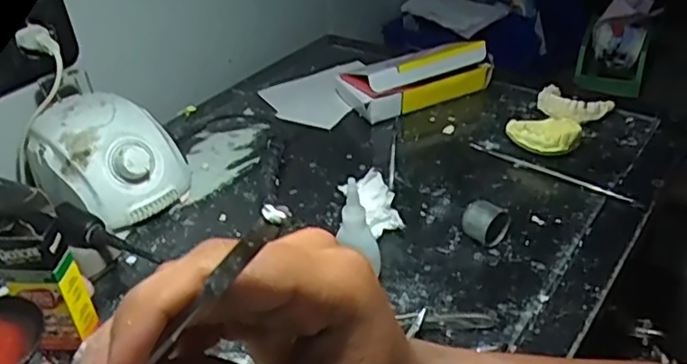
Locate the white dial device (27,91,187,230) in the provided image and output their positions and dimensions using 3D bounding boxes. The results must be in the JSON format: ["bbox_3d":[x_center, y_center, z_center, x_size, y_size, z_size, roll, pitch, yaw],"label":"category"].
[{"bbox_3d":[-0.215,-0.020,0.559,0.132,0.080,0.103,22,42,31],"label":"white dial device"}]

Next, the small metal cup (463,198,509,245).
[{"bbox_3d":[0.114,0.032,0.492,0.029,0.030,0.030,-30,43,-33],"label":"small metal cup"}]

